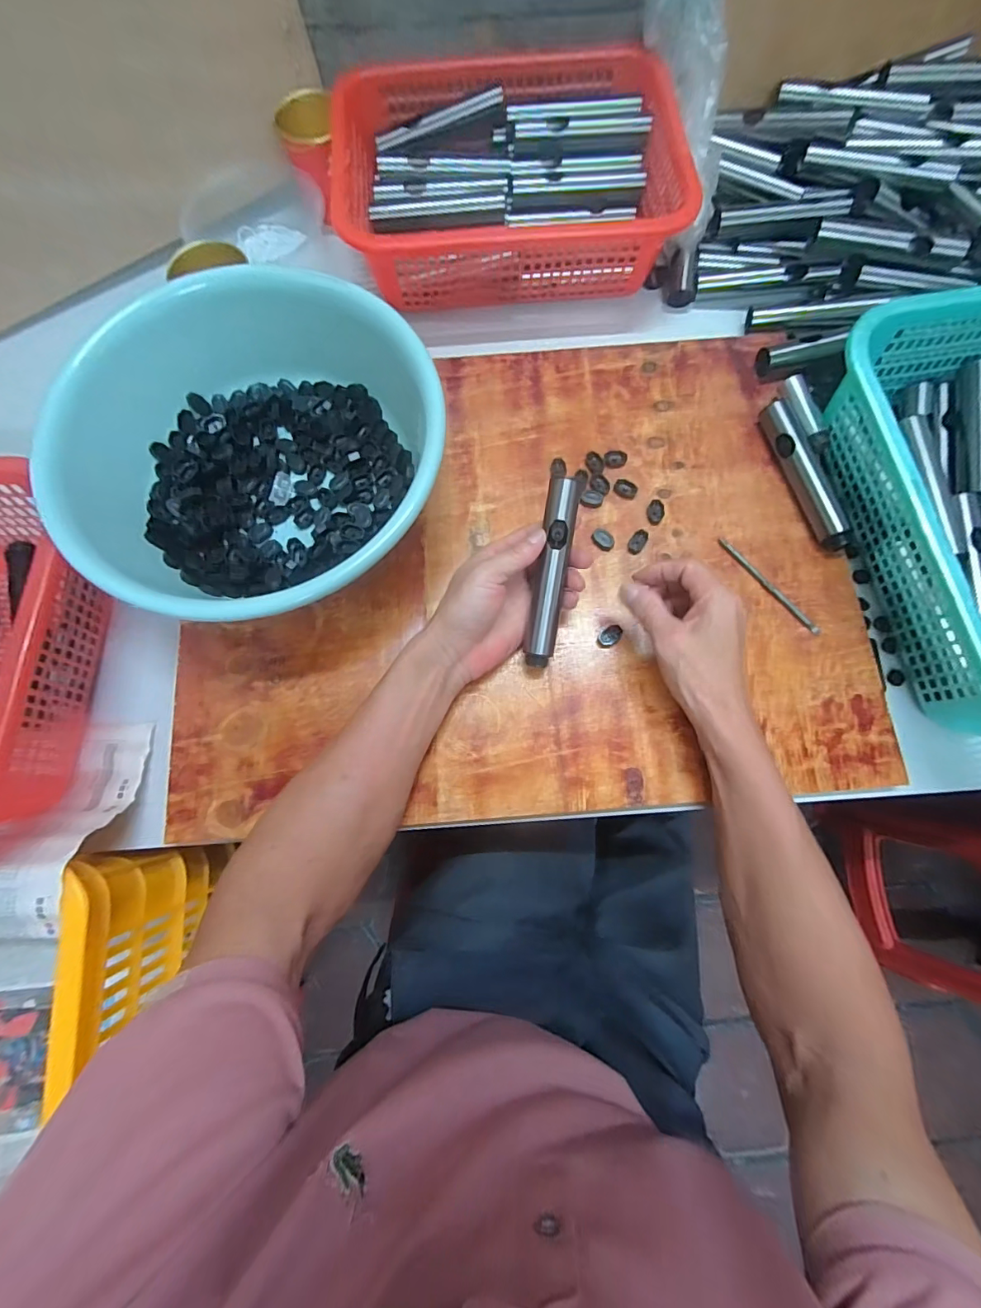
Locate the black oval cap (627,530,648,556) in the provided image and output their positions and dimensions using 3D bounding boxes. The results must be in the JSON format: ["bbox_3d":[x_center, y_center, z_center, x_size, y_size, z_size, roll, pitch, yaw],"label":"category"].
[{"bbox_3d":[0.137,-0.104,0.430,0.014,0.008,0.022,32,80,7],"label":"black oval cap"}]

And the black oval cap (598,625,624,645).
[{"bbox_3d":[0.106,-0.017,0.411,0.021,0.007,0.015,-31,79,-5],"label":"black oval cap"}]

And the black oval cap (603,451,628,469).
[{"bbox_3d":[0.122,-0.190,0.452,0.023,0.006,0.017,-11,78,-1],"label":"black oval cap"}]

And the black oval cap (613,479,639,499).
[{"bbox_3d":[0.130,-0.158,0.443,0.022,0.004,0.016,20,79,5],"label":"black oval cap"}]

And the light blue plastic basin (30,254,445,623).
[{"bbox_3d":[-0.188,-0.157,0.393,0.281,0.110,0.268,0,78,1],"label":"light blue plastic basin"}]

